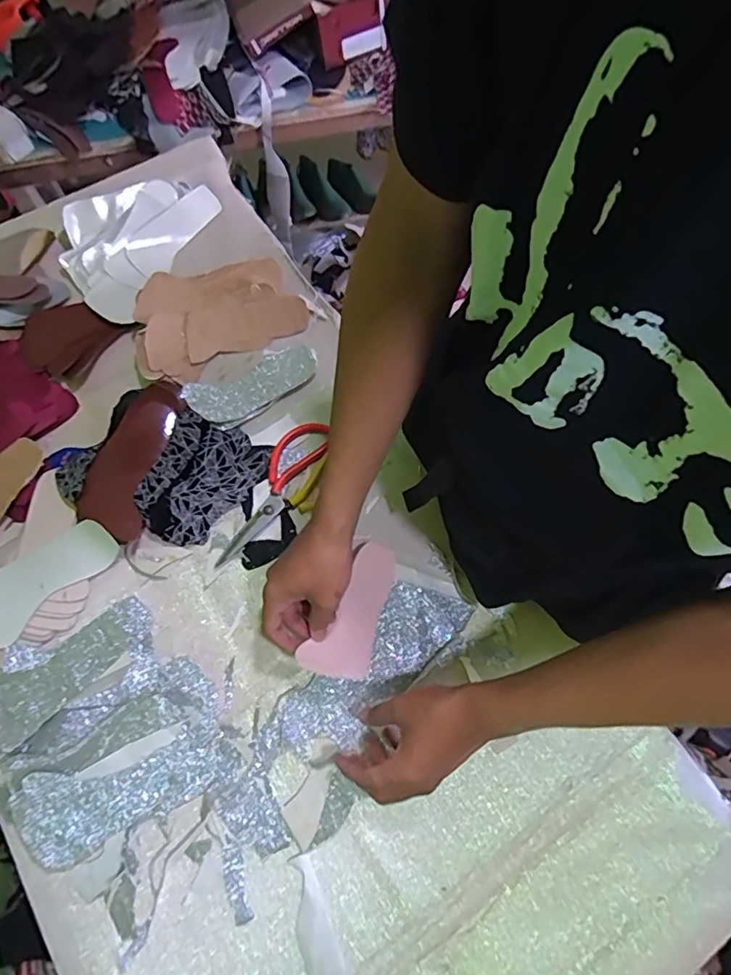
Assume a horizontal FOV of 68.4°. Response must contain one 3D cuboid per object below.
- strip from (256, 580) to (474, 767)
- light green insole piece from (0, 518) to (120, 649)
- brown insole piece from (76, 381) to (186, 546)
[{"bbox_3d":[-0.002,0.198,0.581,0.261,0.011,0.088,-37,74,-11],"label":"strip"},{"bbox_3d":[-0.354,0.096,0.591,0.153,0.010,0.068,-42,100,-17],"label":"light green insole piece"},{"bbox_3d":[-0.278,-0.038,0.636,0.071,0.010,0.191,17,74,-10],"label":"brown insole piece"}]

